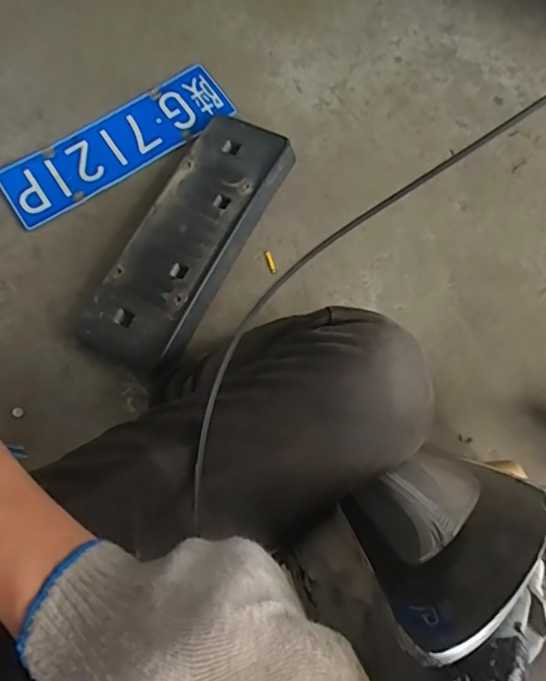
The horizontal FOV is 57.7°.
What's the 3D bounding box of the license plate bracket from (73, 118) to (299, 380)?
[{"bbox_3d":[-0.137,-0.175,0.828,0.190,0.061,0.470,25,75,8],"label":"license plate bracket"}]

